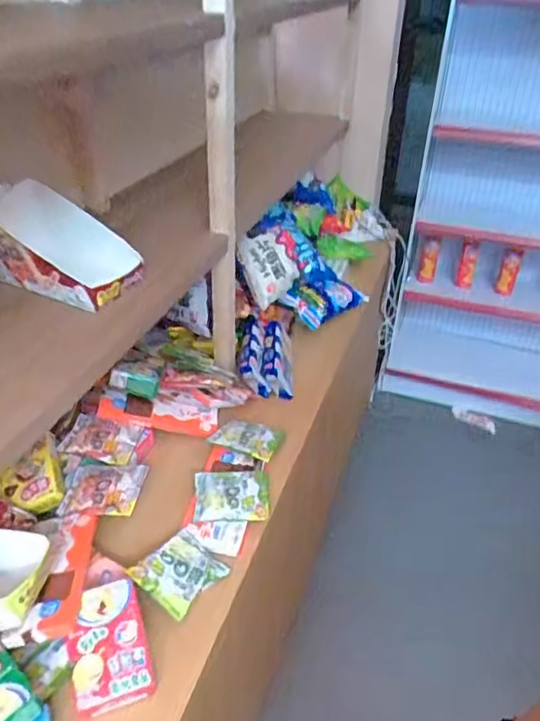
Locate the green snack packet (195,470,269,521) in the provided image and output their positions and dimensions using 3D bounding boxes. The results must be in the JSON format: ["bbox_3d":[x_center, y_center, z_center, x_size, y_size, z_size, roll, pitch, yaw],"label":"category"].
[{"bbox_3d":[-0.062,0.217,0.944,0.119,0.013,0.108,-2,35,-5],"label":"green snack packet"}]

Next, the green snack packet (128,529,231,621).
[{"bbox_3d":[-0.128,0.304,0.823,0.097,0.016,0.116,29,29,25],"label":"green snack packet"}]

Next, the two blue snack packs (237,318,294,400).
[{"bbox_3d":[-0.009,-0.008,1.255,0.114,0.086,0.185,1,35,-1],"label":"two blue snack packs"}]

